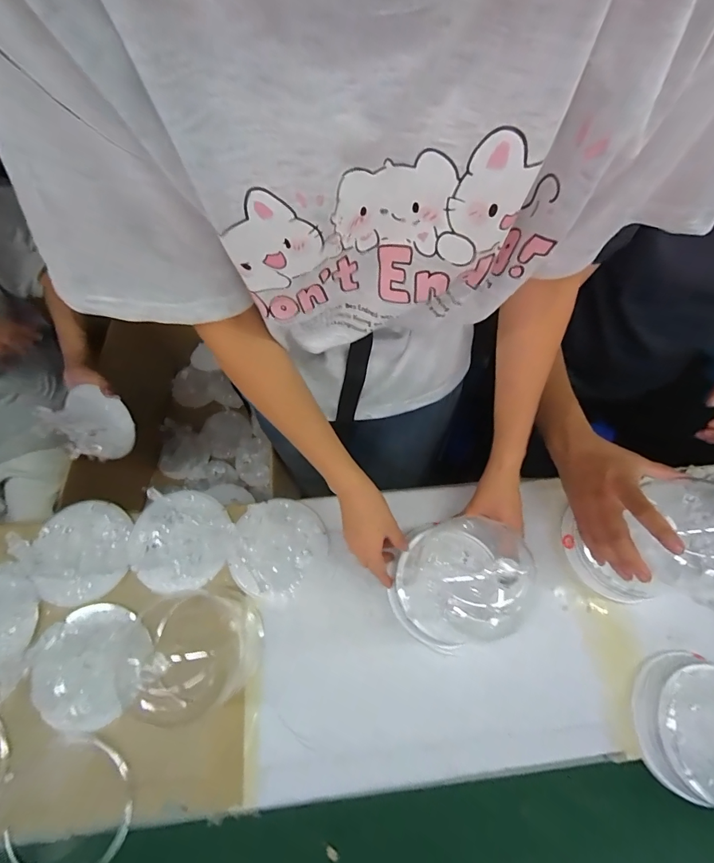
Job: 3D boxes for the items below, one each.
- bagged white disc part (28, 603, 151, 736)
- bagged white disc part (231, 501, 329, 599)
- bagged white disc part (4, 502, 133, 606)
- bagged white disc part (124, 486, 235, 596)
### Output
[{"bbox_3d":[-0.316,0.277,0.474,0.122,0.027,0.128,1,68,-2],"label":"bagged white disc part"},{"bbox_3d":[-0.110,0.151,0.535,0.120,0.005,0.127,1,68,-2],"label":"bagged white disc part"},{"bbox_3d":[-0.366,0.154,0.518,0.127,0.023,0.133,1,68,-2],"label":"bagged white disc part"},{"bbox_3d":[-0.234,0.144,0.532,0.124,0.013,0.126,10,68,1],"label":"bagged white disc part"}]

